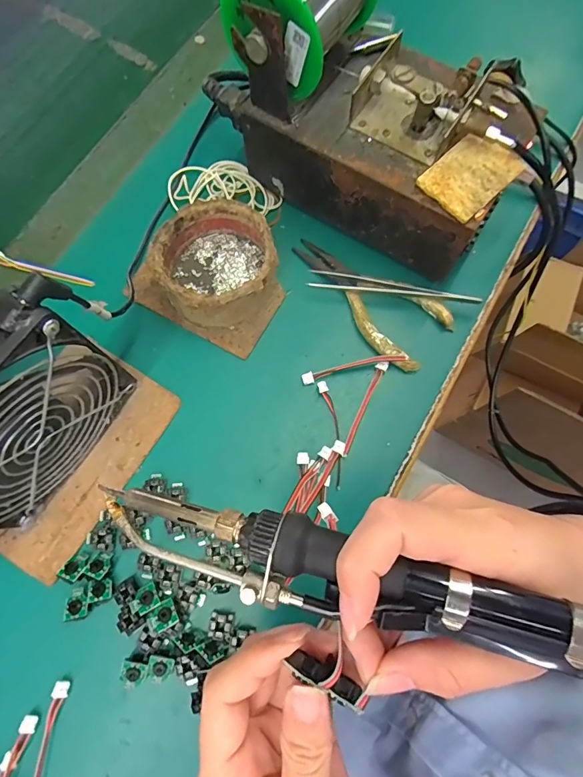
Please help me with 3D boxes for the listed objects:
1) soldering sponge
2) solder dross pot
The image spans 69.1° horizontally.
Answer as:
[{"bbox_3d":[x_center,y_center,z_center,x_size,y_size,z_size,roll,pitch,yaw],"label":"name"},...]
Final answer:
[{"bbox_3d":[0.112,-0.134,0.265,0.056,0.007,0.041,-41,80,-11],"label":"soldering sponge"},{"bbox_3d":[-0.054,-0.091,0.309,0.081,0.041,0.080,0,76,-1],"label":"solder dross pot"}]

